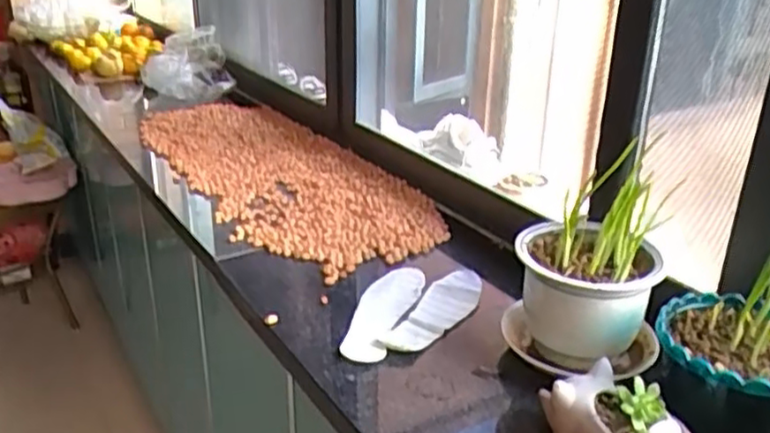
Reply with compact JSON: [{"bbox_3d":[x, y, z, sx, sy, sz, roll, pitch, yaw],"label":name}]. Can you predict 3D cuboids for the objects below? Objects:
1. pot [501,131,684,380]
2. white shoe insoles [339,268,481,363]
[{"bbox_3d":[0.219,0.064,0.763,0.131,0.197,0.136,-8,25,-18],"label":"pot"},{"bbox_3d":[0.038,0.117,0.880,0.142,0.012,0.233,5,25,12],"label":"white shoe insoles"}]

